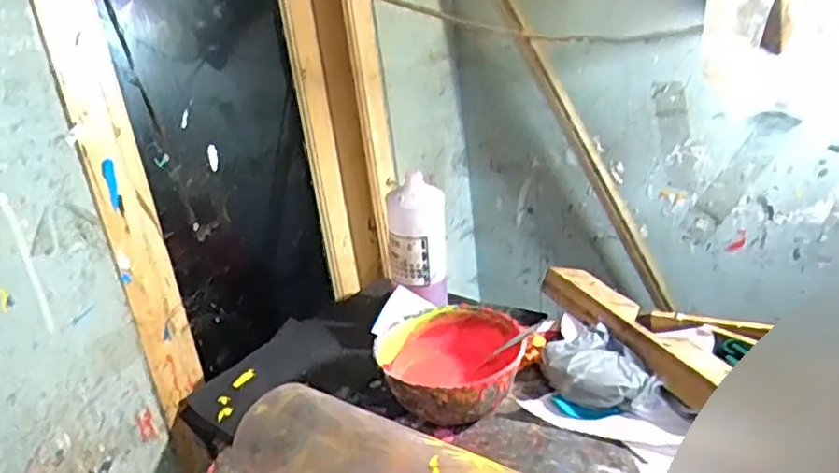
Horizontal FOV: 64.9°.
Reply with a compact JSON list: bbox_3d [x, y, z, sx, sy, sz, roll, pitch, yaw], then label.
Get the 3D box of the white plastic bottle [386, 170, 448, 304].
[{"bbox_3d":[-0.002,0.004,0.931,0.083,0.176,0.067,-7,22,4],"label":"white plastic bottle"}]

